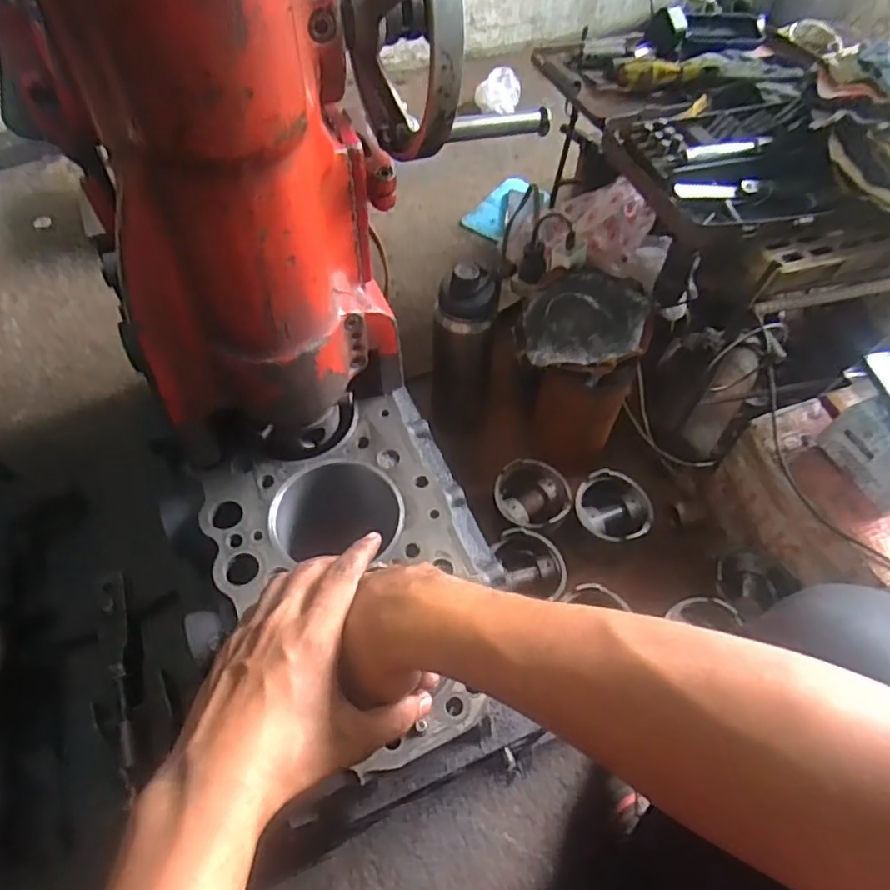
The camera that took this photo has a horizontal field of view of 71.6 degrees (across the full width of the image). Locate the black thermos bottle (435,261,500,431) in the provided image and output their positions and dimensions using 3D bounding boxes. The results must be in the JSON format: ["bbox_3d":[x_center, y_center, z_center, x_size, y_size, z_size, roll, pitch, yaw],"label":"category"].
[{"bbox_3d":[0.025,-0.114,0.801,0.077,0.263,0.072,5,56,1],"label":"black thermos bottle"}]

